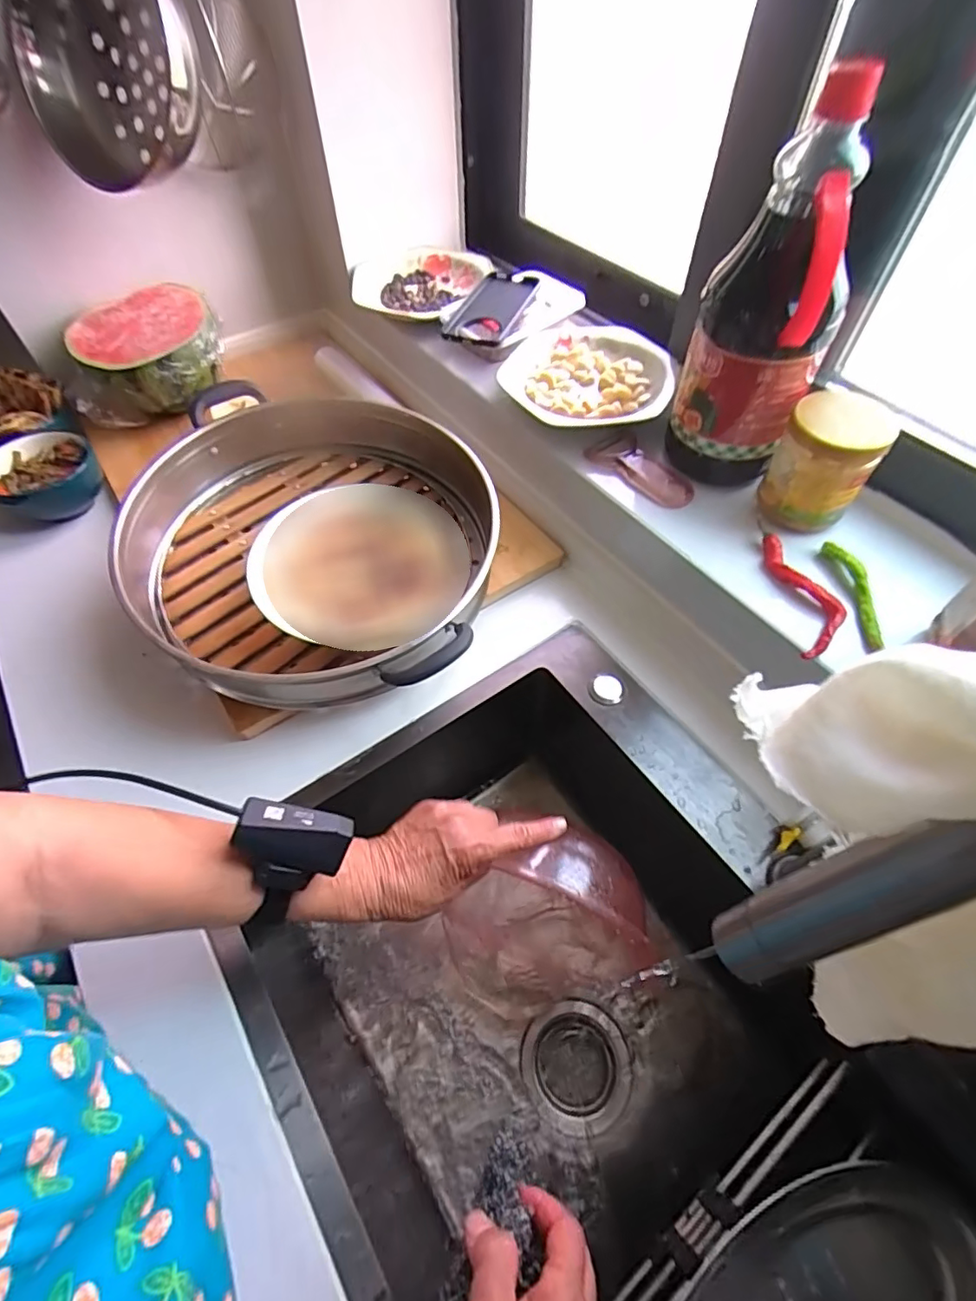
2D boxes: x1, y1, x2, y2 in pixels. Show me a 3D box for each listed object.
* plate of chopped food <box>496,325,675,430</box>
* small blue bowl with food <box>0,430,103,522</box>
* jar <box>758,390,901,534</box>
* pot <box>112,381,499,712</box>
[{"bbox_3d":[0.112,-0.316,0.637,0.185,0.029,0.180,-1,56,1],"label":"plate of chopped food"},{"bbox_3d":[-0.543,-0.214,0.684,0.117,0.063,0.097,-37,62,-21],"label":"small blue bowl with food"},{"bbox_3d":[0.296,-0.164,0.494,0.079,0.106,0.061,29,61,20],"label":"jar"},{"bbox_3d":[-0.200,-0.120,0.581,0.412,0.115,0.356,9,56,8],"label":"pot"}]

